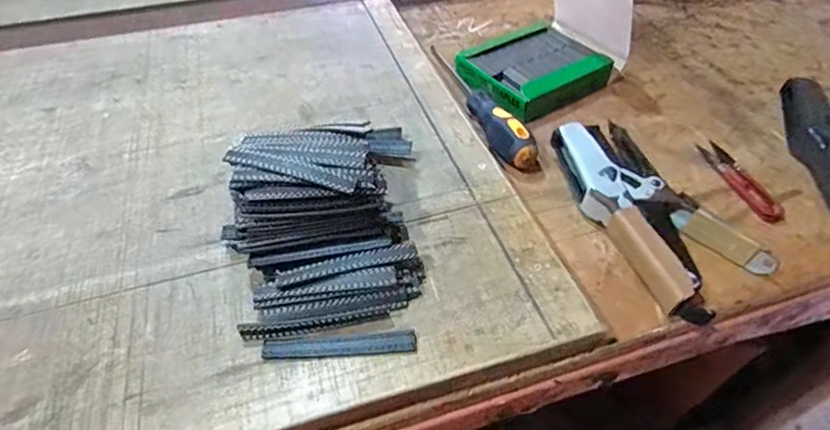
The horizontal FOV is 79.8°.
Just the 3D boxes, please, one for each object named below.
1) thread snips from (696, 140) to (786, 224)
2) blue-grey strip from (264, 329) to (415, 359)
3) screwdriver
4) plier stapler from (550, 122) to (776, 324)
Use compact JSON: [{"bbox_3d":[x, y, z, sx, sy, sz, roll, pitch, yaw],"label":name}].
[{"bbox_3d":[0.283,-0.032,0.432,0.024,0.014,0.099,-8,47,-6],"label":"thread snips"},{"bbox_3d":[-0.045,0.079,0.304,0.092,0.005,0.017,-4,47,-2],"label":"blue-grey strip"},{"bbox_3d":[0.064,-0.103,0.476,0.032,0.030,0.169,-17,49,-15],"label":"screwdriver"},{"bbox_3d":[0.181,-0.008,0.393,0.099,0.036,0.188,-18,49,-15],"label":"plier stapler"}]

